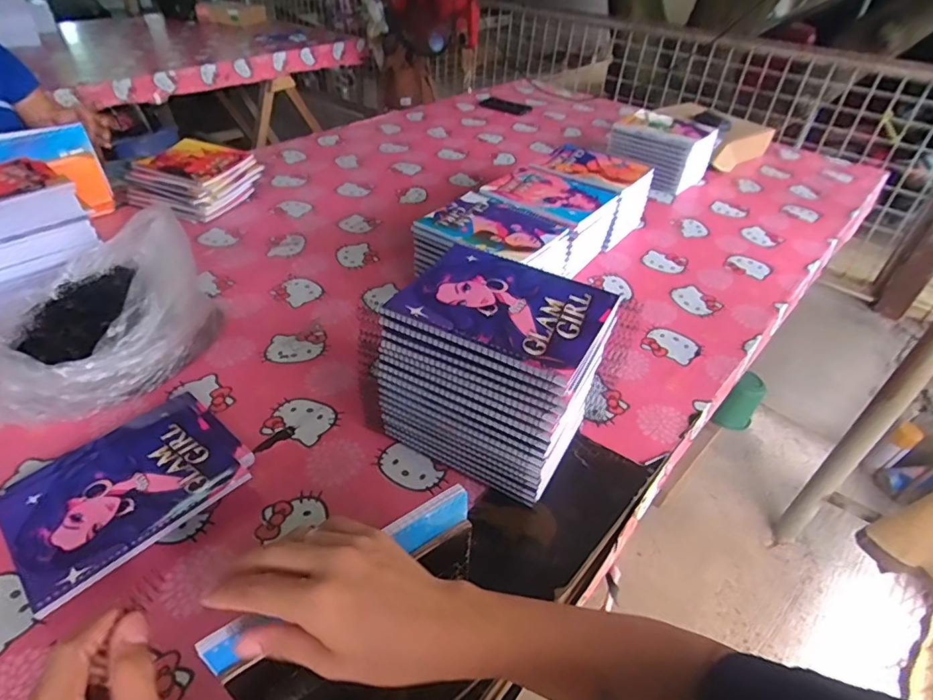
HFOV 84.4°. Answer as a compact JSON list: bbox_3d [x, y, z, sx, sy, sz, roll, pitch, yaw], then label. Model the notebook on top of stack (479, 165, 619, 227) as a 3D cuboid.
[{"bbox_3d":[0.143,-0.279,0.906,0.192,0.008,0.172,28,47,26],"label":"notebook on top of stack"}]

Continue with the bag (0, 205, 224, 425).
[{"bbox_3d":[-0.490,-0.059,0.673,0.274,0.140,0.281,-22,46,-28],"label":"bag"}]

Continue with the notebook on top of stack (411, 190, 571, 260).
[{"bbox_3d":[0.040,-0.198,0.807,0.187,0.009,0.158,30,47,27],"label":"notebook on top of stack"}]

